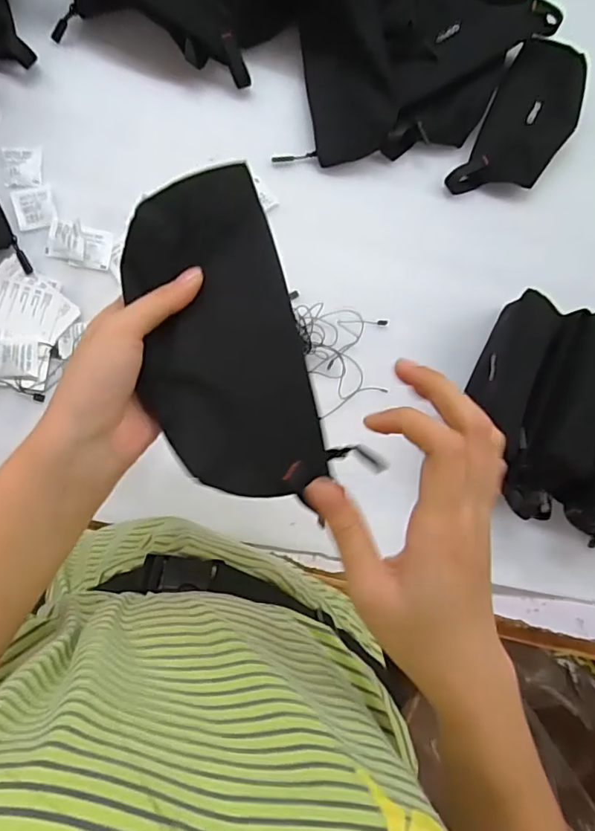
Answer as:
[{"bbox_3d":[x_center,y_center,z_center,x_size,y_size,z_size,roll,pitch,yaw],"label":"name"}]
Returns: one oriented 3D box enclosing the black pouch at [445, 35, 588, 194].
[{"bbox_3d":[0.259,-0.329,0.601,0.092,0.031,0.201,30,82,-4],"label":"black pouch"}]

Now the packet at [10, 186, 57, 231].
[{"bbox_3d":[-0.268,-0.212,0.541,0.038,0.005,0.044,-16,87,-9],"label":"packet"}]

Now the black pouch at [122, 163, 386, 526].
[{"bbox_3d":[-0.041,-0.047,0.302,0.097,0.013,0.189,-14,80,-9],"label":"black pouch"}]

